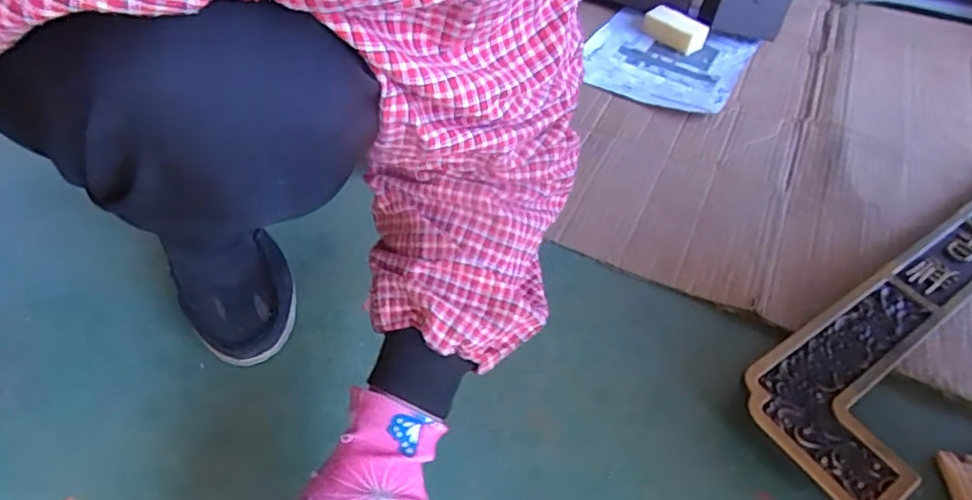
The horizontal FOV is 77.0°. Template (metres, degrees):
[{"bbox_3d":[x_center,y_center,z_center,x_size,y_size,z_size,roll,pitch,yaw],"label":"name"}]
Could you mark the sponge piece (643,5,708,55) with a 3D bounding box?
[{"bbox_3d":[0.260,-0.308,0.846,0.091,0.037,0.034,37,55,25],"label":"sponge piece"}]

